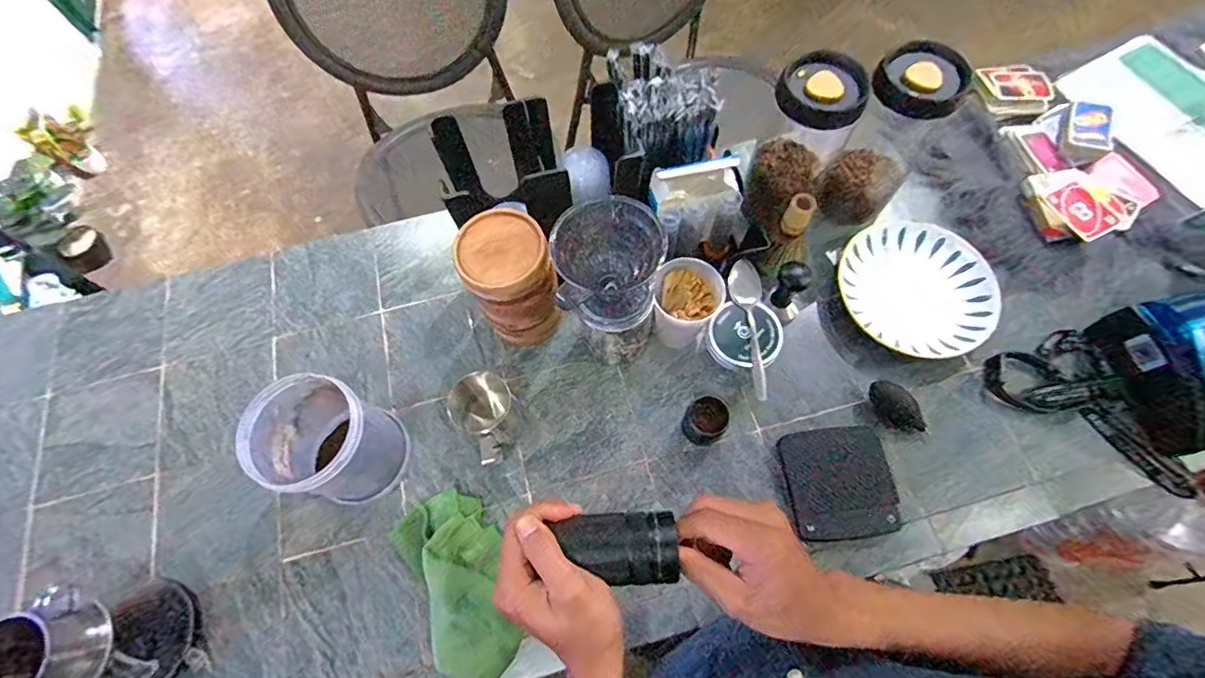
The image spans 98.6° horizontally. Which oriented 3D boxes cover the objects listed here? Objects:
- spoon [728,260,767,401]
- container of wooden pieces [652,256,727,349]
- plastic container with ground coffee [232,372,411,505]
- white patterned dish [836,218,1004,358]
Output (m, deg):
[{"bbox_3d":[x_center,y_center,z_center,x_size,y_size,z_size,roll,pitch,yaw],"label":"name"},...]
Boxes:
[{"bbox_3d":[0.170,-0.016,0.609,0.039,0.034,0.165,2,68,2],"label":"spoon"},{"bbox_3d":[0.102,-0.035,0.651,0.082,0.115,0.079,-1,67,2],"label":"container of wooden pieces"},{"bbox_3d":[-0.303,0.115,0.582,0.114,0.151,0.121,0,67,3],"label":"plastic container with ground coffee"},{"bbox_3d":[0.434,-0.073,0.711,0.185,0.022,0.202,-1,67,2],"label":"white patterned dish"}]

